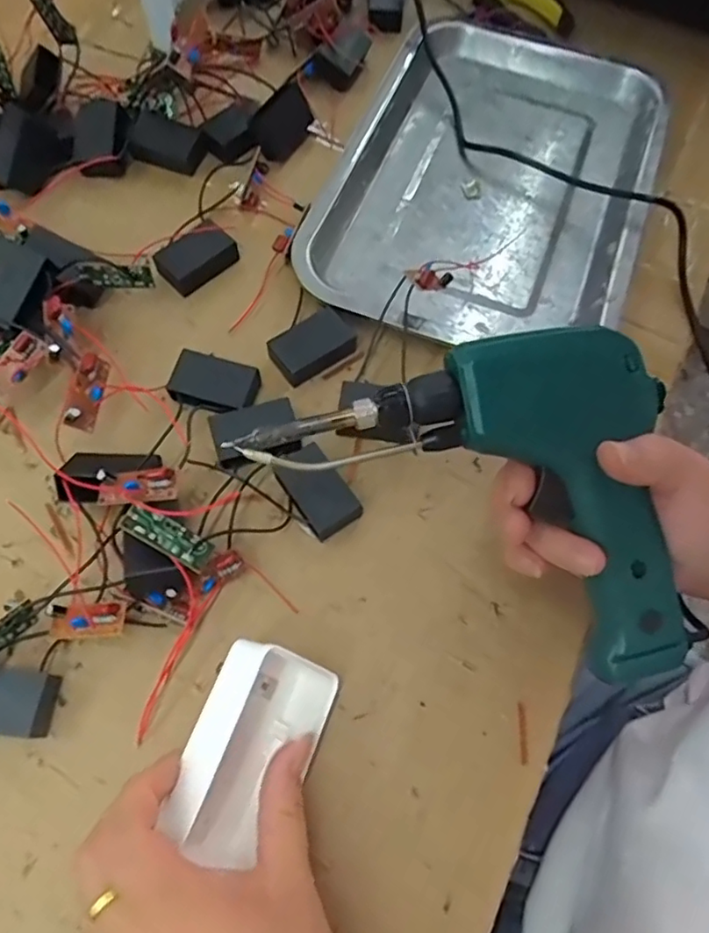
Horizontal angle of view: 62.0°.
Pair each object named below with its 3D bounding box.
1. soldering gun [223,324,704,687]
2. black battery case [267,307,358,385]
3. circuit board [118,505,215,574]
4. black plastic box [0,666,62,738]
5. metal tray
[{"bbox_3d":[0.079,-0.003,0.280,0.219,0.045,0.127,34,95,-7],"label":"soldering gun"},{"bbox_3d":[-0.028,-0.076,0.368,0.048,0.016,0.033,-30,72,-14],"label":"black battery case"},{"bbox_3d":[-0.090,0.034,0.287,0.045,0.004,0.016,32,66,-12],"label":"circuit board"},{"bbox_3d":[-0.168,0.111,0.282,0.047,0.021,0.029,7,67,0],"label":"black plastic box"},{"bbox_3d":[0.102,-0.207,0.416,0.208,0.031,0.298,22,68,7],"label":"metal tray"}]

